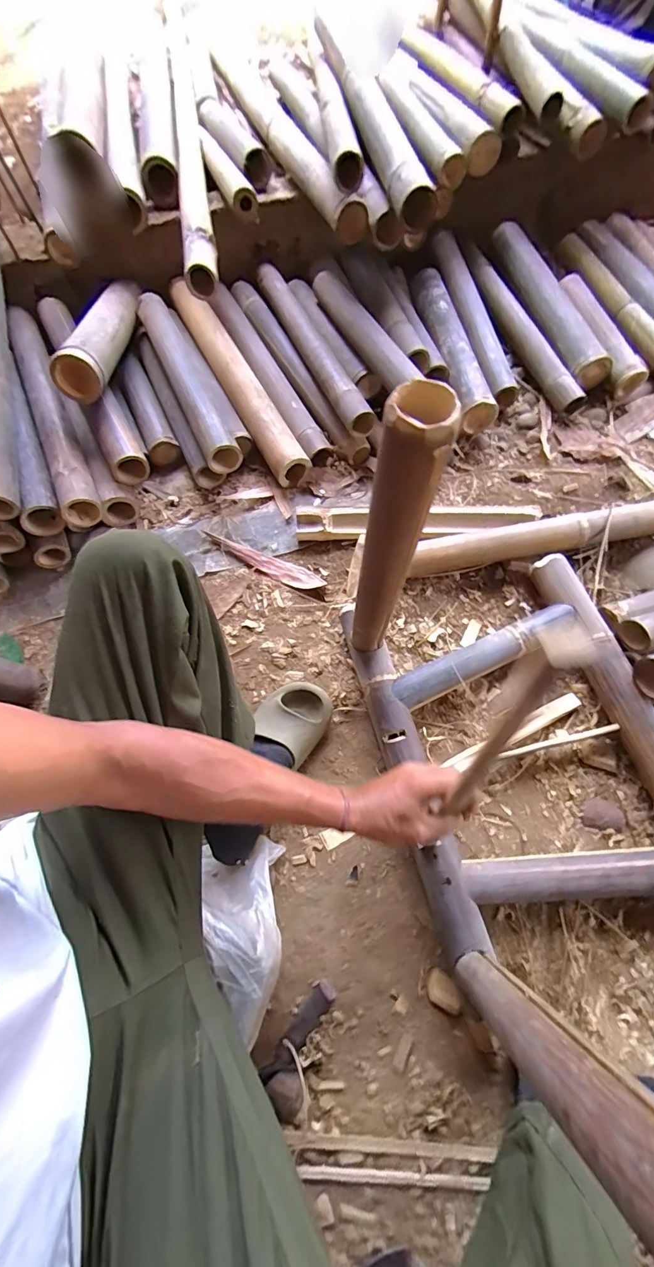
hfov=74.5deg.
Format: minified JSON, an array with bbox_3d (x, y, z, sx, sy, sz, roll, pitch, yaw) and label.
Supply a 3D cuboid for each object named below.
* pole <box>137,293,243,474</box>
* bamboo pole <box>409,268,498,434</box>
[{"bbox_3d":[-0.290,-0.526,0.887,0.071,0.068,0.469,-24,68,-8],"label":"pole"},{"bbox_3d":[0.277,-0.663,0.980,0.081,0.066,0.484,-9,66,-1],"label":"bamboo pole"}]

